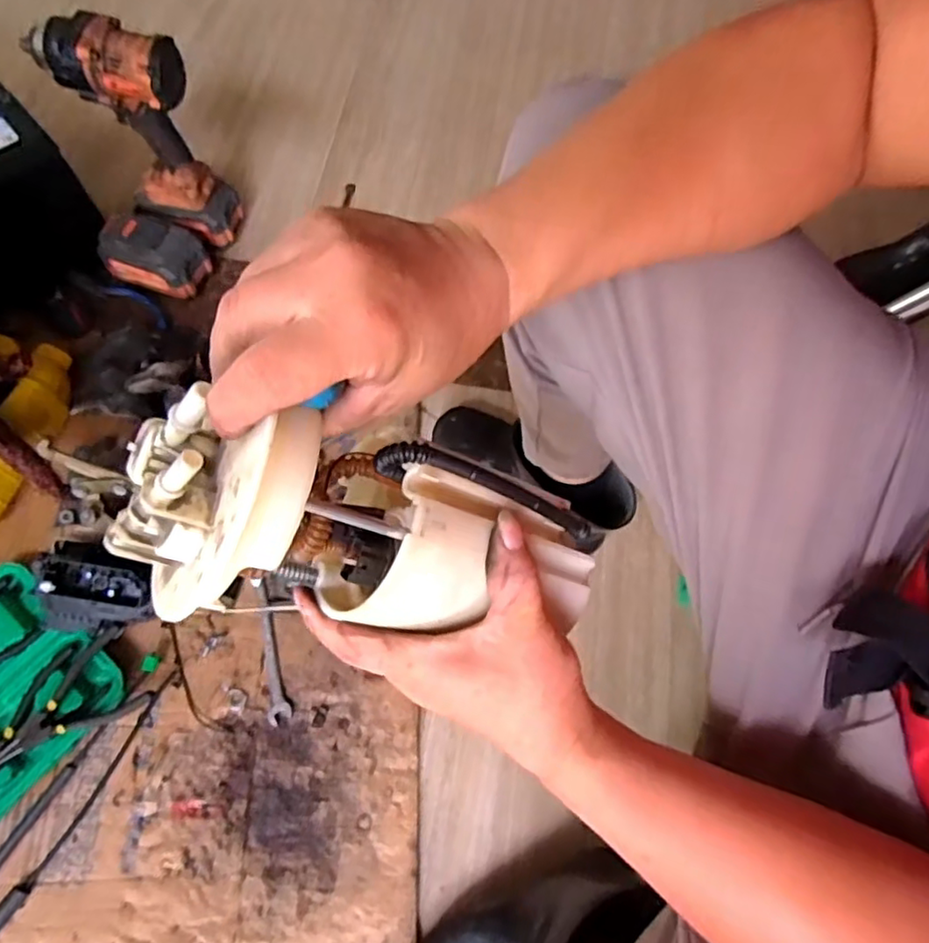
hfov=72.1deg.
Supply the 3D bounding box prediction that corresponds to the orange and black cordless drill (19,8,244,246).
[{"bbox_3d":[-0.407,-0.421,0.798,0.173,0.259,0.069,11,66,2],"label":"orange and black cordless drill"}]

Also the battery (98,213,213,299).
[{"bbox_3d":[-0.422,-0.298,0.873,0.133,0.075,0.086,15,67,4],"label":"battery"}]

